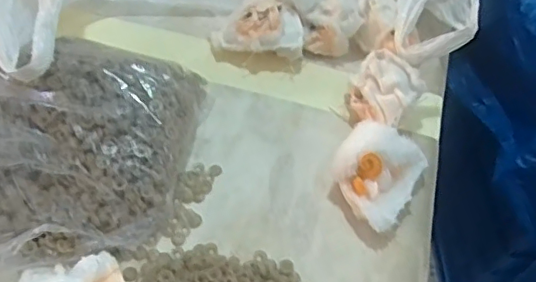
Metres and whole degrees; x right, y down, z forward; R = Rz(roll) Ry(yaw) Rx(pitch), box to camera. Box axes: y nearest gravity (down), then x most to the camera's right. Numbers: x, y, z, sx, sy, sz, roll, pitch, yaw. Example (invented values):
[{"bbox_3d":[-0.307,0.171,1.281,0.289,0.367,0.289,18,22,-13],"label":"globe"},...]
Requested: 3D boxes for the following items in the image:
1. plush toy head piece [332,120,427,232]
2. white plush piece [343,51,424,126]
[{"bbox_3d":[0.071,0.022,0.375,0.054,0.036,0.066,31,60,16],"label":"plush toy head piece"},{"bbox_3d":[0.084,-0.034,0.414,0.047,0.042,0.046,2,56,-3],"label":"white plush piece"}]

